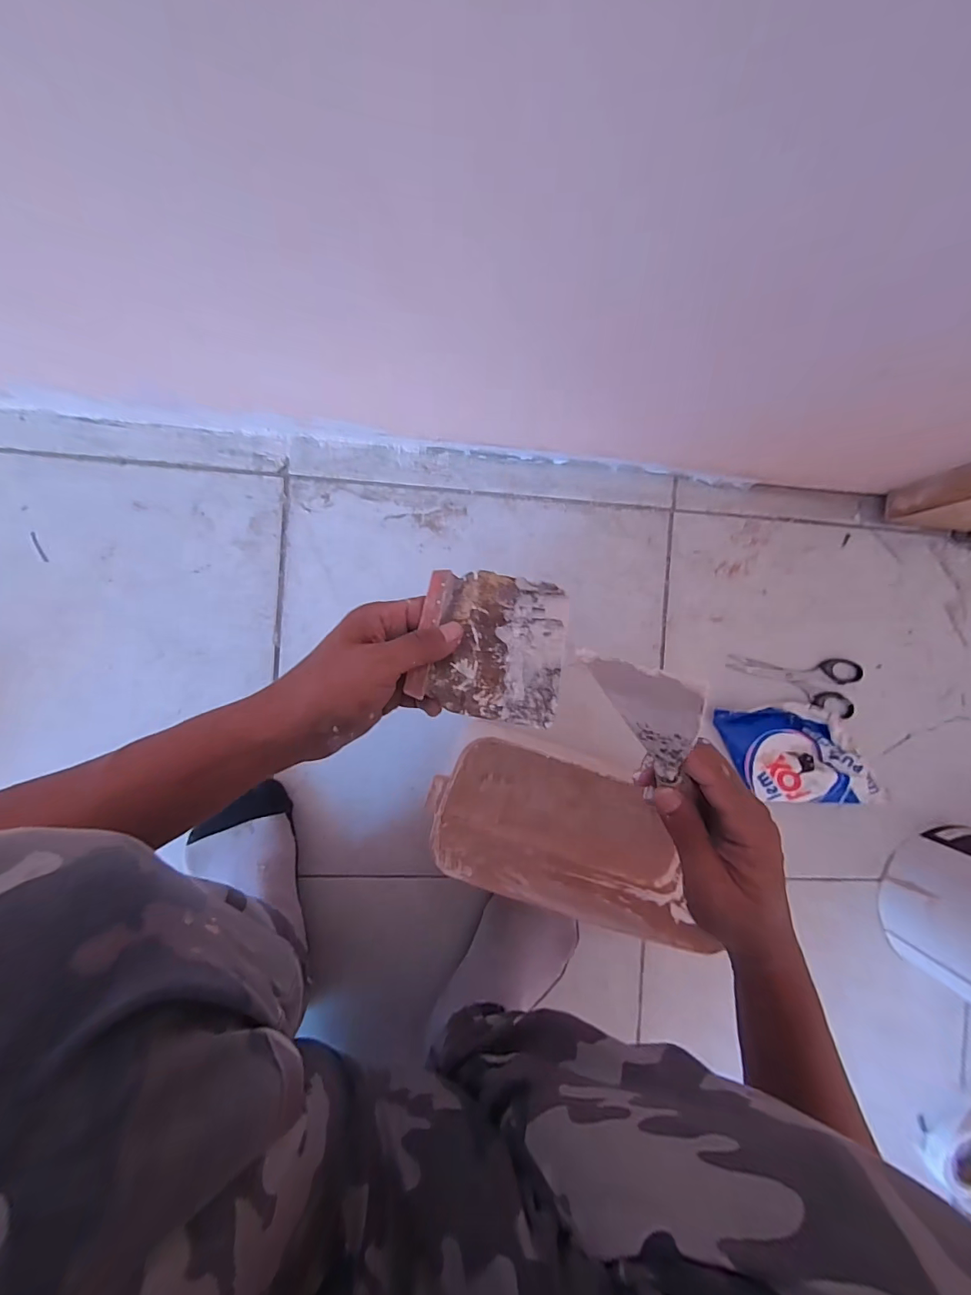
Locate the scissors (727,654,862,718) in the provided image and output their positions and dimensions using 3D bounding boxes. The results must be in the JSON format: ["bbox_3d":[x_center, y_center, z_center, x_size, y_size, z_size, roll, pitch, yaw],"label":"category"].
[{"bbox_3d":[0.347,0.031,0.521,0.155,0.011,0.061,14,90,-6],"label":"scissors"}]

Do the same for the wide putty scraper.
[{"bbox_3d":[0.004,-0.003,0.315,0.095,0.004,0.100,10,71,0],"label":"wide putty scraper"}]

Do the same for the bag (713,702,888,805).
[{"bbox_3d":[0.339,0.114,0.506,0.181,0.043,0.103,7,90,-6],"label":"bag"}]

